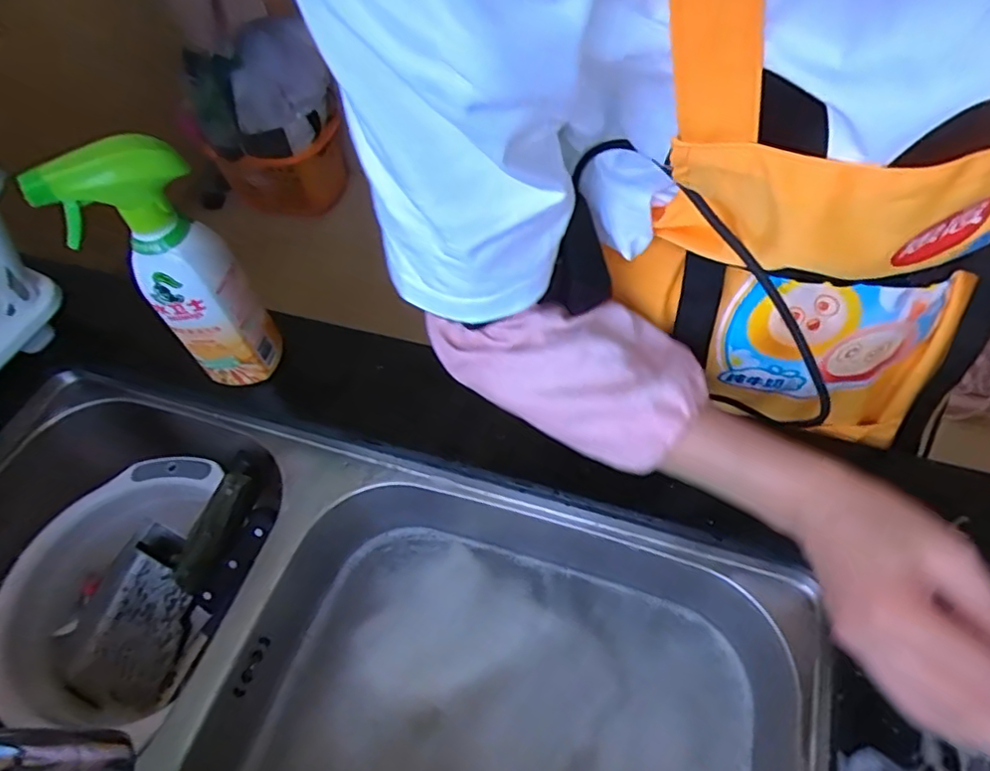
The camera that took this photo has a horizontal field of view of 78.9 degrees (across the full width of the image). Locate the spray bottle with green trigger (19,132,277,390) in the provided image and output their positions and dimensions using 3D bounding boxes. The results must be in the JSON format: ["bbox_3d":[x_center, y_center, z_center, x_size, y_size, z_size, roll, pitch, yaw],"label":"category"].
[{"bbox_3d":[-0.246,-0.081,0.473,0.085,0.241,0.062,-7,55,0],"label":"spray bottle with green trigger"}]

